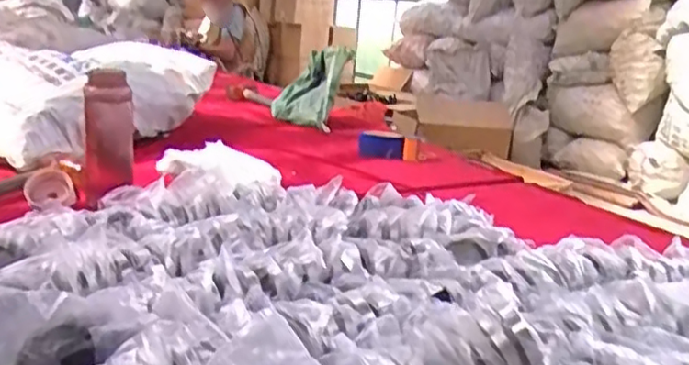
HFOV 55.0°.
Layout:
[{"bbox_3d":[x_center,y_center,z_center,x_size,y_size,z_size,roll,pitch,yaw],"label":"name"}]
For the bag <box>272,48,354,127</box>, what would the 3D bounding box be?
[{"bbox_3d":[-0.078,-0.296,1.970,0.170,0.103,0.287,13,58,35],"label":"bag"}]

